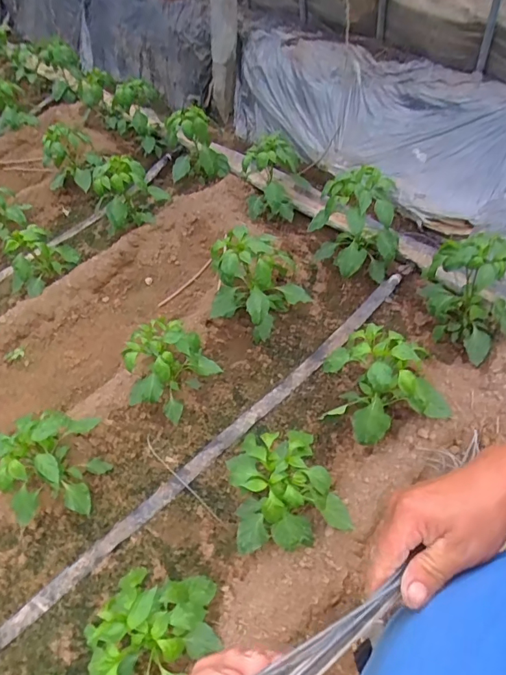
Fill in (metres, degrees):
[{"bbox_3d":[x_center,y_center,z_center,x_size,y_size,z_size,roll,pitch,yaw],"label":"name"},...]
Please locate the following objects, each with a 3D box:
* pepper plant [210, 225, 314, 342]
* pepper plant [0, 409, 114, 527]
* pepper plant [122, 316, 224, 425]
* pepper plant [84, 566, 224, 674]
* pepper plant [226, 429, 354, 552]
[{"bbox_3d":[0.031,-0.210,1.689,0.379,0.406,0.255,-40,57,-19],"label":"pepper plant"},{"bbox_3d":[-0.633,0.407,1.410,0.288,0.327,0.264,-25,53,-9],"label":"pepper plant"},{"bbox_3d":[-0.303,0.113,1.570,0.230,0.291,0.294,32,64,26],"label":"pepper plant"},{"bbox_3d":[-0.229,0.723,1.103,0.291,0.281,0.314,-5,53,6],"label":"pepper plant"},{"bbox_3d":[0.095,0.410,1.224,0.300,0.292,0.281,-5,53,6],"label":"pepper plant"}]

